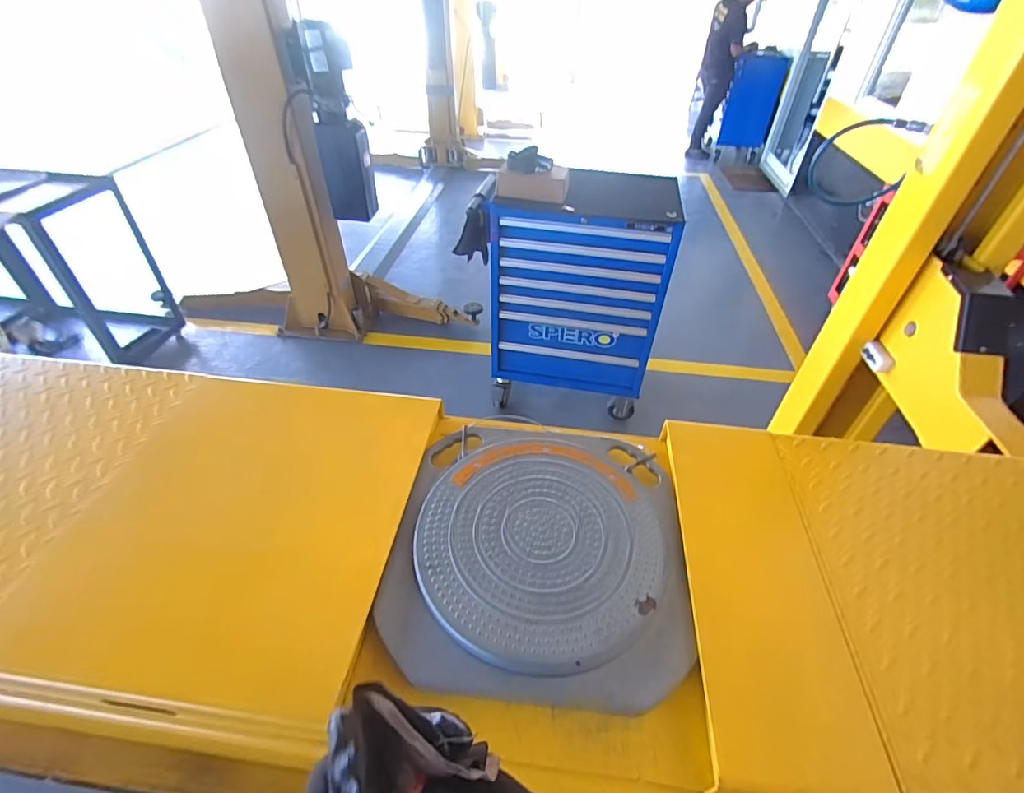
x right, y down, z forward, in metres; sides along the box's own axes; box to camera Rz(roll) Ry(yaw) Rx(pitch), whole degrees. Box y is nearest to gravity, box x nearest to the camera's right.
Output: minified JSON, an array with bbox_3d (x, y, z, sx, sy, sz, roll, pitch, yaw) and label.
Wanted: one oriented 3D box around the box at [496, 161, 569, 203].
[{"bbox_3d":[0.075,-0.770,1.726,0.252,0.086,0.115,8,43,7],"label":"box"}]

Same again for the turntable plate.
[{"bbox_3d":[0.039,0.193,0.659,0.376,0.045,0.385,1,43,-1],"label":"turntable plate"}]

